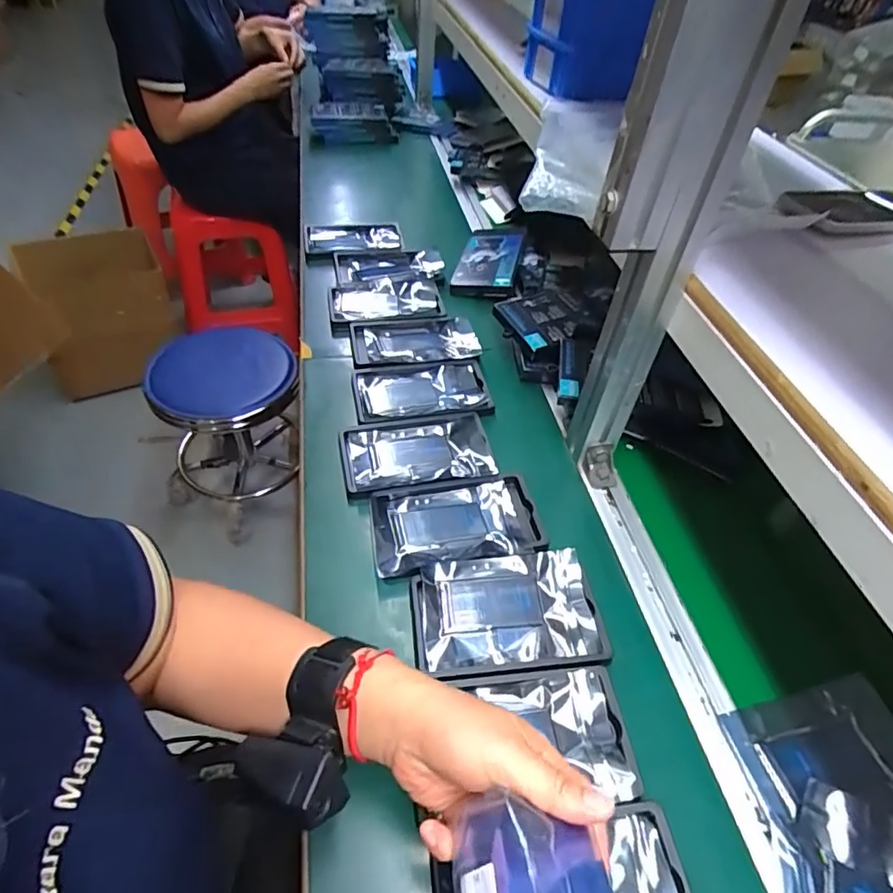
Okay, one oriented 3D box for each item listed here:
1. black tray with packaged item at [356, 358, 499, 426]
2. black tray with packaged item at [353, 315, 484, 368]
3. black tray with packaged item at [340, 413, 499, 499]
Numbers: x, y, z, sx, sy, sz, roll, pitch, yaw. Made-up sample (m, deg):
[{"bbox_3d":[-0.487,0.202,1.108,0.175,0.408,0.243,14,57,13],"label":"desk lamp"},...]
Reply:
[{"bbox_3d":[-0.029,-0.068,0.663,0.159,0.011,0.097,-6,49,-9],"label":"black tray with packaged item"},{"bbox_3d":[-0.041,-0.143,0.730,0.165,0.013,0.104,-4,48,-7],"label":"black tray with packaged item"},{"bbox_3d":[-0.031,0.008,0.591,0.156,0.009,0.100,-8,49,-11],"label":"black tray with packaged item"}]

